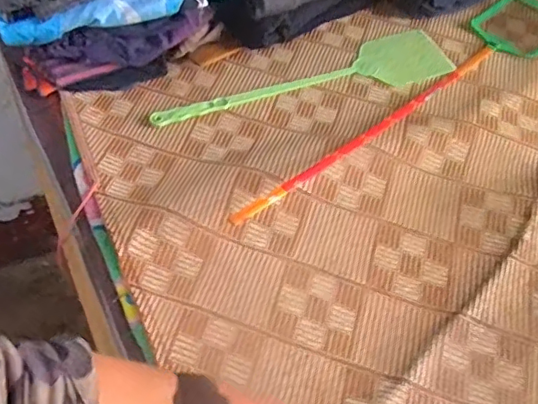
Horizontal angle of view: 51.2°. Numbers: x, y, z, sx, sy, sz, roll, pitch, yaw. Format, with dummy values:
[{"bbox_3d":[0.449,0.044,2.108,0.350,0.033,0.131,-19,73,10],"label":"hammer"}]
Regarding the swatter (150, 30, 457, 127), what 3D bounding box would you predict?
[{"bbox_3d":[0.053,-0.196,0.878,0.474,0.014,0.109,-14,57,-12],"label":"swatter"}]

